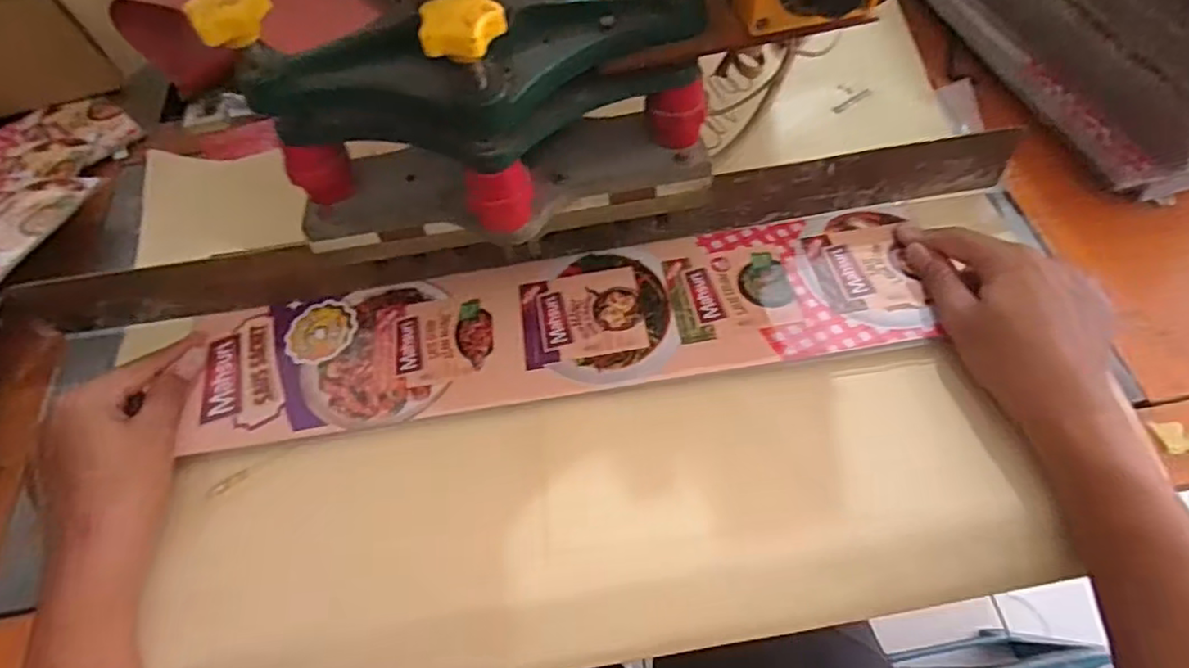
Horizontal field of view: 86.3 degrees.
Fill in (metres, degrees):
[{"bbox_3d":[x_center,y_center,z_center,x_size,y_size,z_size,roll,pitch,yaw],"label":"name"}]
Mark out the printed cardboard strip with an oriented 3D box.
[{"bbox_3d":[-0.029,-0.007,0.460,0.507,0.004,0.122,-10,54,0],"label":"printed cardboard strip"}]

